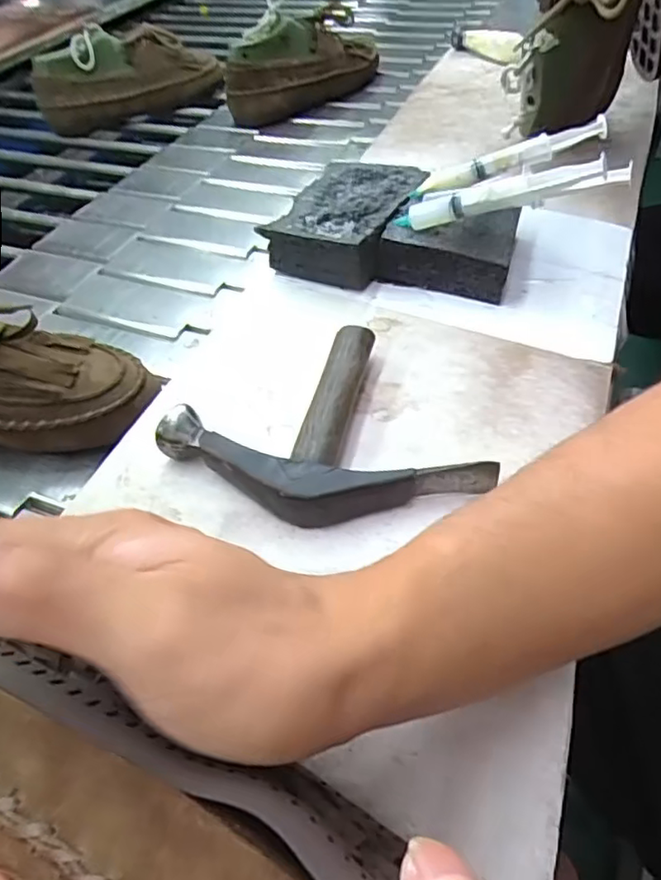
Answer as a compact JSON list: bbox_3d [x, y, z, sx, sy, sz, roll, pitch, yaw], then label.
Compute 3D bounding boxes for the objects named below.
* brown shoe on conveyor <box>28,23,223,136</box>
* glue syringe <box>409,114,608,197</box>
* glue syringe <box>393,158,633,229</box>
[{"bbox_3d":[-0.271,-0.493,0.842,0.089,0.114,0.234,34,58,29],"label":"brown shoe on conveyor"},{"bbox_3d":[0.127,-0.200,0.439,0.137,0.018,0.023,-15,41,12],"label":"glue syringe"},{"bbox_3d":[0.111,-0.156,0.391,0.143,0.022,0.018,-2,40,27],"label":"glue syringe"}]

